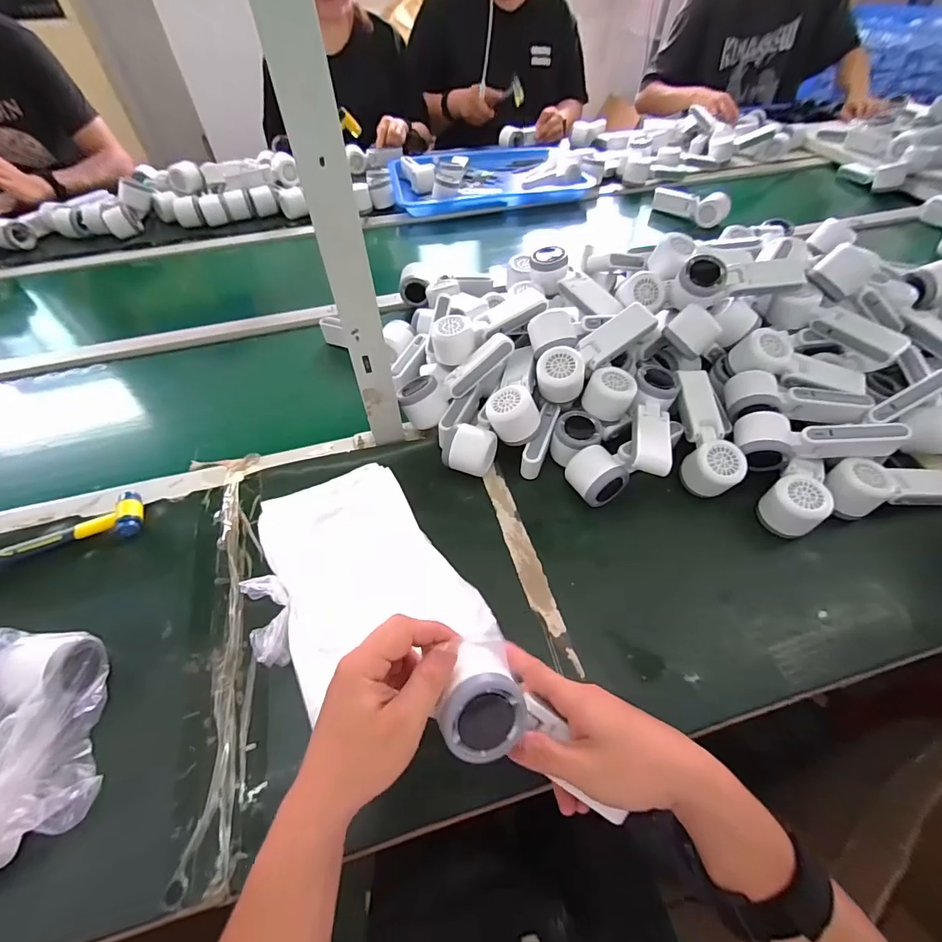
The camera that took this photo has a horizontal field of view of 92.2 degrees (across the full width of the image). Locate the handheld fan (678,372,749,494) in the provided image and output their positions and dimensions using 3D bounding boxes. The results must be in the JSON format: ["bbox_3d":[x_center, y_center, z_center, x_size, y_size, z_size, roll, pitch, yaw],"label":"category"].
[{"bbox_3d":[0.293,-0.051,0.563,0.061,0.046,0.166,2,68,2],"label":"handheld fan"}]

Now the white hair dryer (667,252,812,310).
[{"bbox_3d":[0.357,-0.252,0.601,0.170,0.058,0.053,-9,52,-6],"label":"white hair dryer"}]

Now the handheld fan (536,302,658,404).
[{"bbox_3d":[0.157,-0.152,0.578,0.168,0.048,0.055,-36,59,-7],"label":"handheld fan"}]

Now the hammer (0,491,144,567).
[{"bbox_3d":[-0.505,0.088,0.515,0.241,0.027,0.057,-21,55,-15],"label":"hammer"}]

